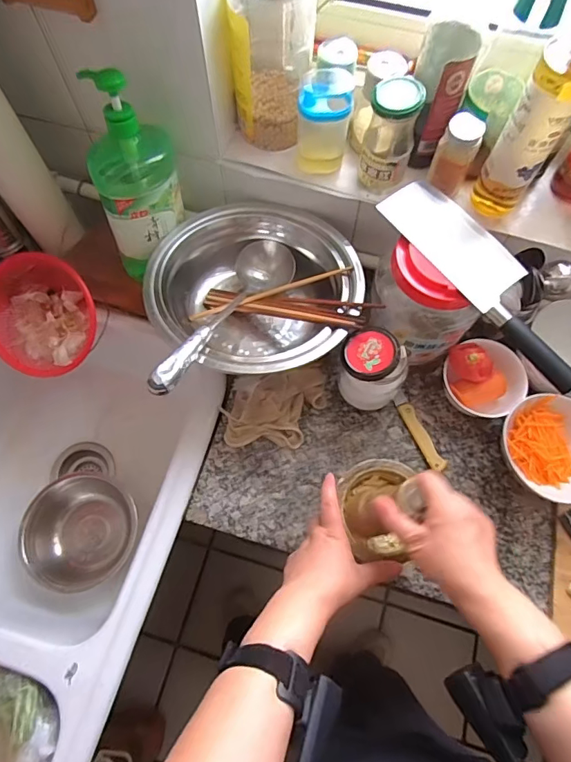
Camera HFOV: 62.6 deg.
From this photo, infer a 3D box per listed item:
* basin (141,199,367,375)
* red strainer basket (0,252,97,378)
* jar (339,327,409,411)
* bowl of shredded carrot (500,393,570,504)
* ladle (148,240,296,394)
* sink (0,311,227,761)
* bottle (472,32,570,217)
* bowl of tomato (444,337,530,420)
[{"bbox_3d":[-0.039,-0.123,0.642,0.271,0.144,0.270,0,69,0],"label":"basin"},{"bbox_3d":[-0.353,-0.092,0.679,0.166,0.075,0.170,16,95,6],"label":"red strainer basket"},{"bbox_3d":[0.108,-0.012,0.609,0.074,0.103,0.076,0,69,0],"label":"jar"},{"bbox_3d":[0.343,0.087,0.611,0.110,0.079,0.133,-40,75,-14],"label":"bowl of shredded carrot"},{"bbox_3d":[-0.071,-0.086,0.591,0.074,0.068,0.299,21,44,7],"label":"ladle"},{"bbox_3d":[-0.380,0.280,0.702,0.430,0.268,0.615,16,70,5],"label":"sink"},{"bbox_3d":[0.270,-0.281,0.494,0.056,0.266,0.058,31,72,11],"label":"bottle"},{"bbox_3d":[0.268,0.000,0.643,0.106,0.075,0.095,37,73,12],"label":"bowl of tomato"}]

